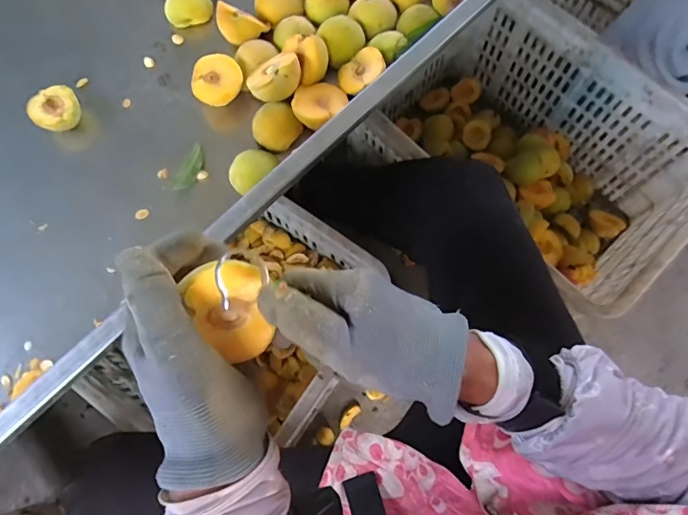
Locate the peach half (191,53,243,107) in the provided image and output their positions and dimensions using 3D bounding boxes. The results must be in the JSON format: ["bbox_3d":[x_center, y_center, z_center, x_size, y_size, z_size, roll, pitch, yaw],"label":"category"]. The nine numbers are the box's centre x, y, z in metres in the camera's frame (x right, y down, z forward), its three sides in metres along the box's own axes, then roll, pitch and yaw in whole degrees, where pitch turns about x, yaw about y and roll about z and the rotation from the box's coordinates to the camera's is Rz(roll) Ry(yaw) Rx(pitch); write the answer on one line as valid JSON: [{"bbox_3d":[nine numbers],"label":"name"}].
[{"bbox_3d":[-0.148,-0.207,0.523,0.056,0.028,0.057,-2,90,-4],"label":"peach half"}]

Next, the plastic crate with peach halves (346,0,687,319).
[{"bbox_3d":[0.300,-0.174,0.780,0.349,0.261,0.512,-42,77,-11],"label":"plastic crate with peach halves"}]

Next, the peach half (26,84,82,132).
[{"bbox_3d":[-0.334,-0.171,0.523,0.049,0.033,0.053,0,73,1],"label":"peach half"}]

